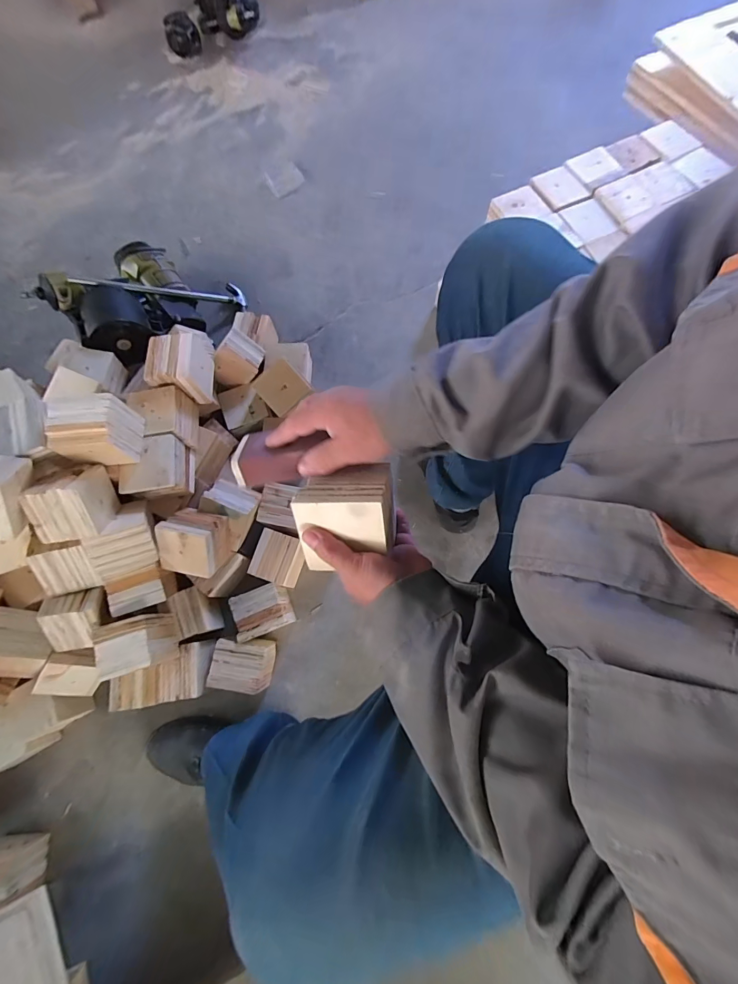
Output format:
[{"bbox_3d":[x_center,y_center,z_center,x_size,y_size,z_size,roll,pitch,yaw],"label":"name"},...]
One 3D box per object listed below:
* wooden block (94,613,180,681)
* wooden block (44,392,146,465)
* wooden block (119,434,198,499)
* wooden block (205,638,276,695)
[{"bbox_3d":[-0.401,0.263,0.690,0.099,0.087,0.088,-16,74,-3],"label":"wooden block"},{"bbox_3d":[-0.437,-0.098,0.637,0.106,0.089,0.082,-4,74,1],"label":"wooden block"},{"bbox_3d":[-0.377,-0.039,0.710,0.100,0.072,0.098,-5,74,0],"label":"wooden block"},{"bbox_3d":[-0.236,0.325,0.758,0.107,0.072,0.091,7,74,4],"label":"wooden block"}]

